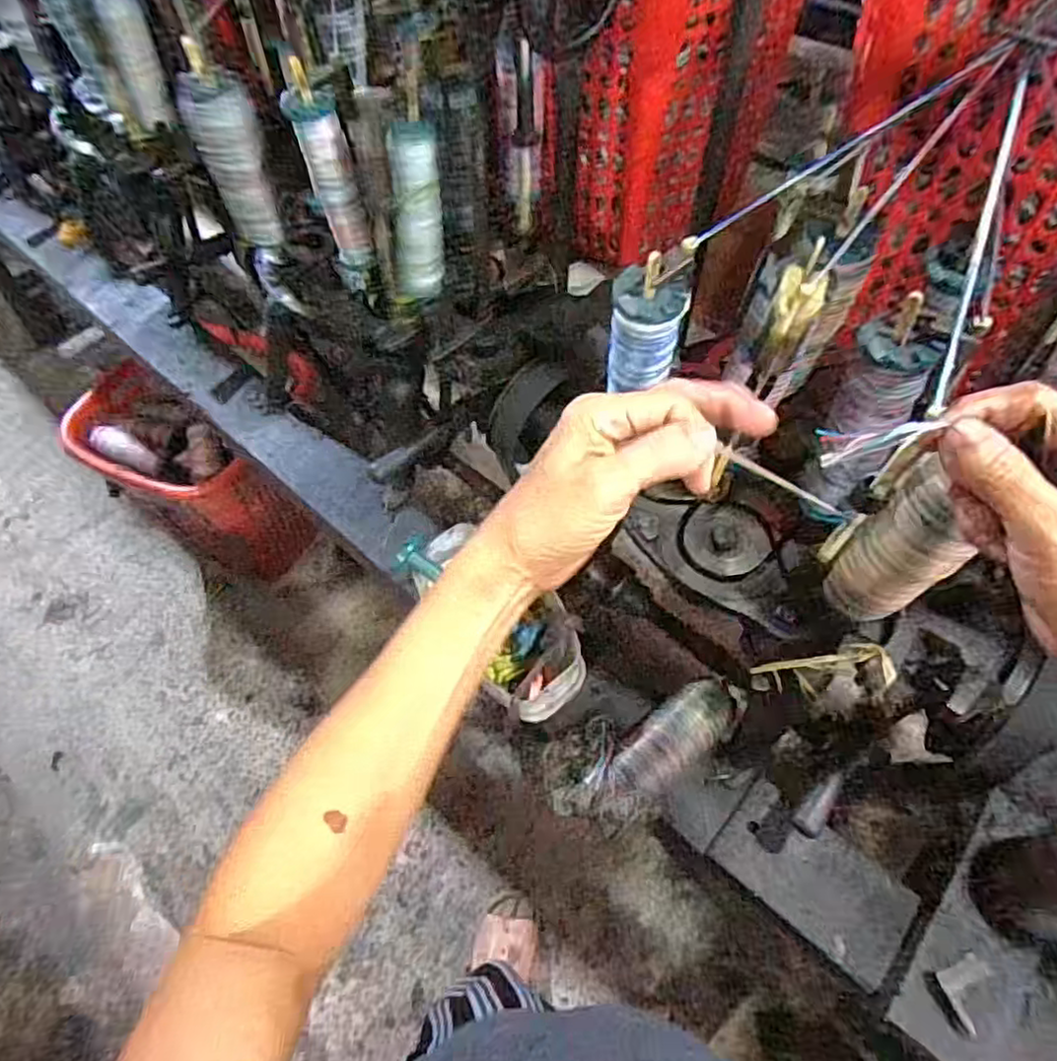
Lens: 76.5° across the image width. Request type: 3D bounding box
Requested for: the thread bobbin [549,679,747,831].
[{"bbox_3d":[0.111,0.196,0.593,0.185,0.049,0.070,-37,64,-20],"label":"thread bobbin"}]

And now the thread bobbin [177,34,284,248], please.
[{"bbox_3d":[-0.269,-0.346,0.623,0.054,0.156,0.064,-18,59,-10],"label":"thread bobbin"}]

